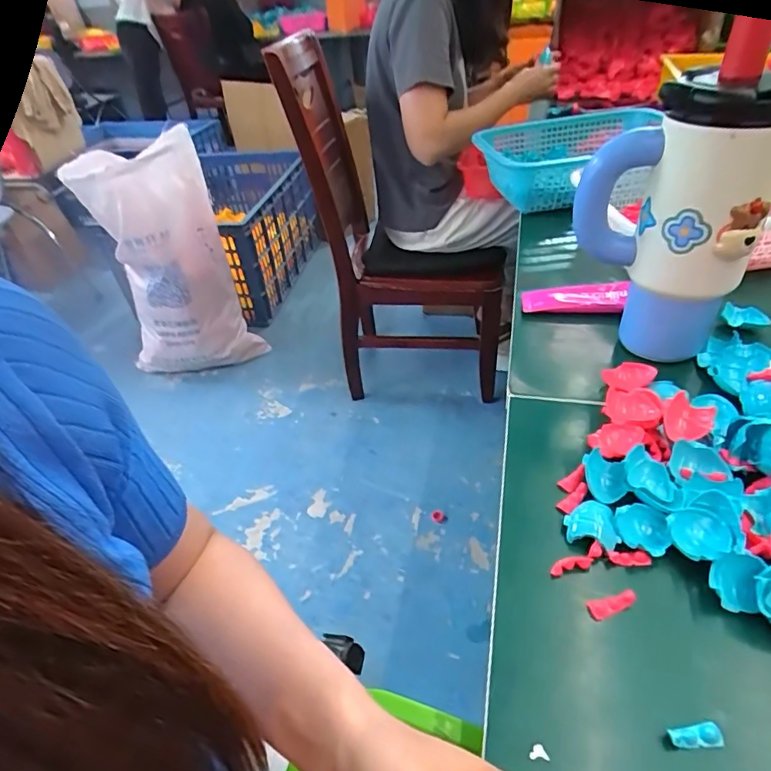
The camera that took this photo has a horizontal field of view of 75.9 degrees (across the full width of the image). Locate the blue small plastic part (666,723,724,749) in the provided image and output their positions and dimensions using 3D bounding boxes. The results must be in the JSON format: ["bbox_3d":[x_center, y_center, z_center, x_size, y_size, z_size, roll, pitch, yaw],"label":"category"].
[{"bbox_3d":[0.167,0.190,0.267,0.027,0.006,0.010,-6,40,1],"label":"blue small plastic part"}]

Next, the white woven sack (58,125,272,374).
[{"bbox_3d":[-0.660,-0.370,1.548,0.346,0.681,0.267,-11,41,-6],"label":"white woven sack"}]

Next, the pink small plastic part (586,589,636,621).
[{"bbox_3d":[0.148,0.142,0.324,0.032,0.004,0.012,-23,41,2],"label":"pink small plastic part"}]

